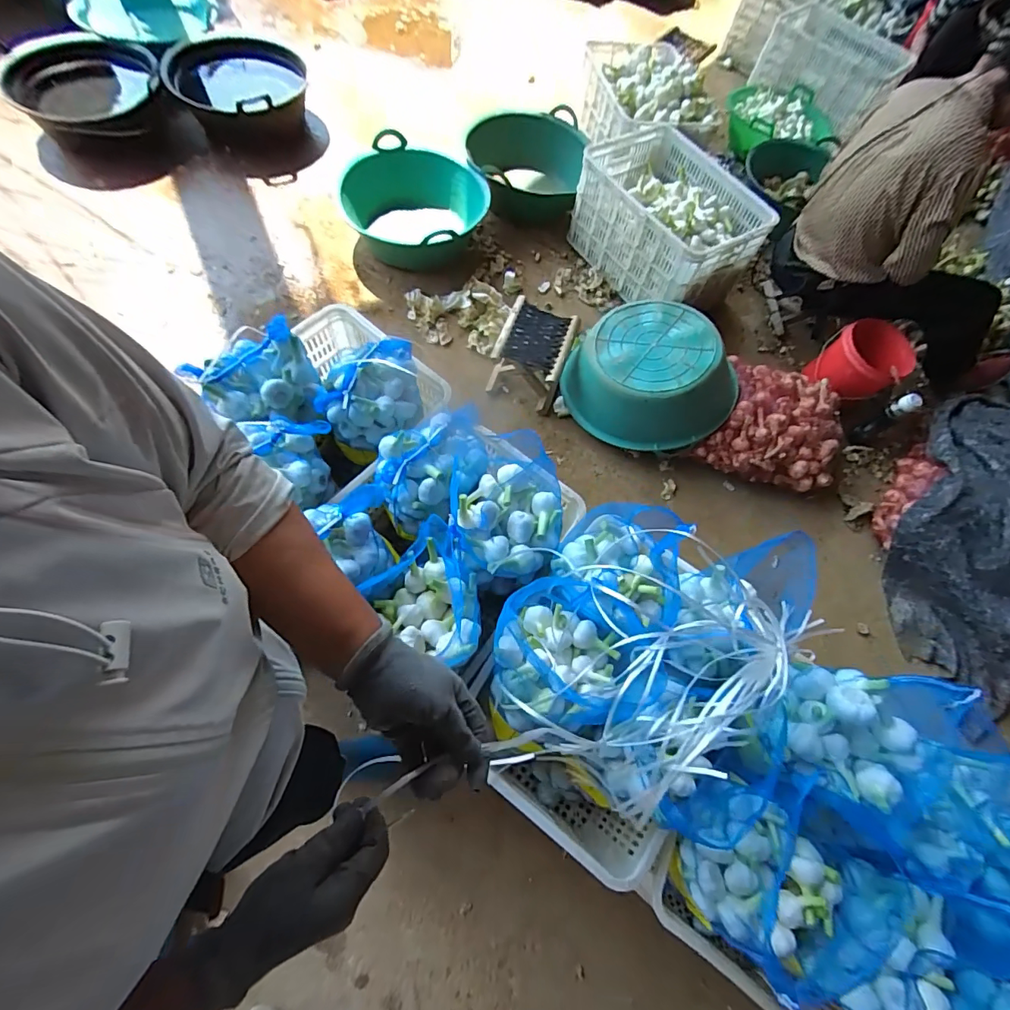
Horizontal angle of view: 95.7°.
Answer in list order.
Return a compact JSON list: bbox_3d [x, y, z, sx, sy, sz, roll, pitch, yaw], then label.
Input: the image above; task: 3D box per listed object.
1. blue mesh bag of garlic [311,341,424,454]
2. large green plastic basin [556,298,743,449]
[{"bbox_3d":[-0.301,-0.245,1.040,0.222,0.143,0.211,-5,68,-10],"label":"blue mesh bag of garlic"},{"bbox_3d":[0.431,-0.405,1.441,0.465,0.190,0.498,-4,69,12],"label":"large green plastic basin"}]

